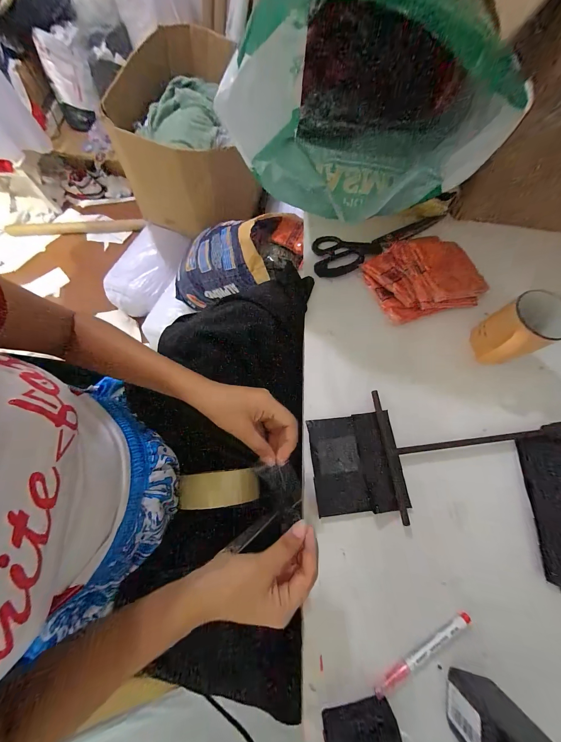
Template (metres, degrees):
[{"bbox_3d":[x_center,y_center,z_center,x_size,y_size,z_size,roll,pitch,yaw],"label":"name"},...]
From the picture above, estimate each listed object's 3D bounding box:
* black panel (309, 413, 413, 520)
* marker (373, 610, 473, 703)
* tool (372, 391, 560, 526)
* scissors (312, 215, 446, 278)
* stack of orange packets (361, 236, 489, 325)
[{"bbox_3d":[0.107,0.129,0.371,0.123,0.016,0.129,-7,73,-3],"label":"black panel"},{"bbox_3d":[0.170,0.333,0.310,0.139,0.008,0.015,-28,75,-9],"label":"marker"},{"bbox_3d":[0.296,0.105,0.383,0.299,0.016,0.174,-5,73,-3],"label":"tool"},{"bbox_3d":[0.176,-0.229,0.486,0.230,0.020,0.089,-8,70,7],"label":"scissors"},{"bbox_3d":[0.253,-0.171,0.459,0.192,0.036,0.145,-15,73,-6],"label":"stack of orange packets"}]

